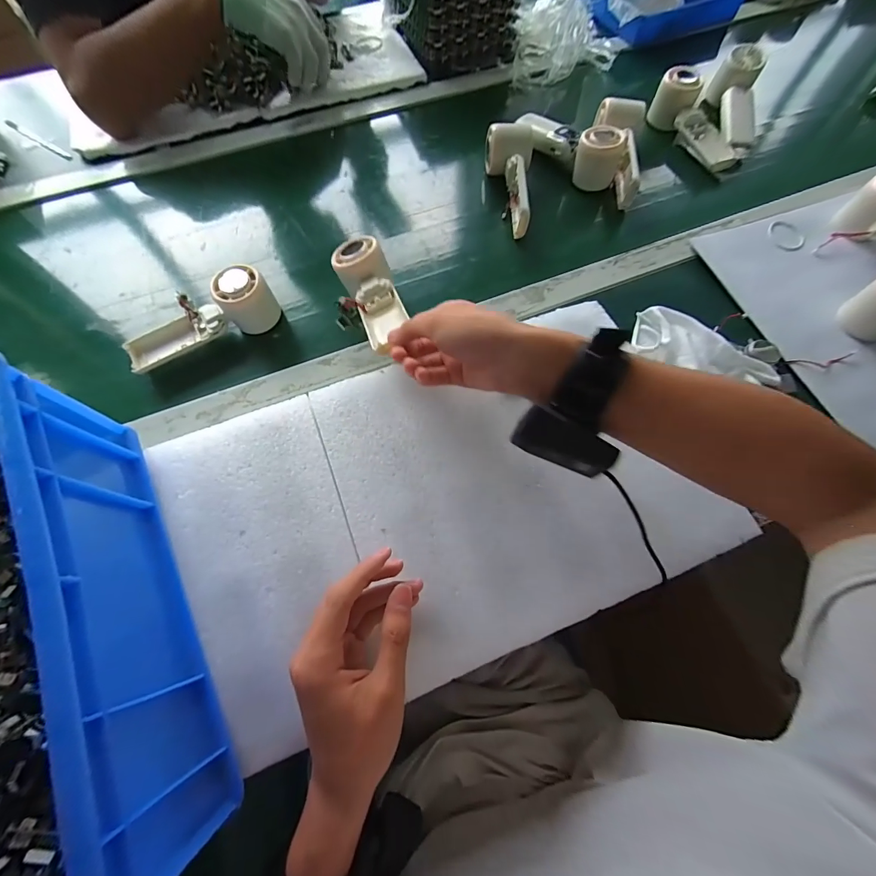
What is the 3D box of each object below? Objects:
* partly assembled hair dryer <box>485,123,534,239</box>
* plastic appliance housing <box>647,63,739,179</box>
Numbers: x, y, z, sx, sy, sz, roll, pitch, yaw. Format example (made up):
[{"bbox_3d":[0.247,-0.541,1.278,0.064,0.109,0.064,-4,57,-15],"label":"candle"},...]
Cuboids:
[{"bbox_3d":[0.091,-0.339,0.507,0.060,0.055,0.146,4,67,2],"label":"partly assembled hair dryer"},{"bbox_3d":[0.373,-0.450,0.558,0.072,0.058,0.166,-24,82,-11],"label":"plastic appliance housing"}]

